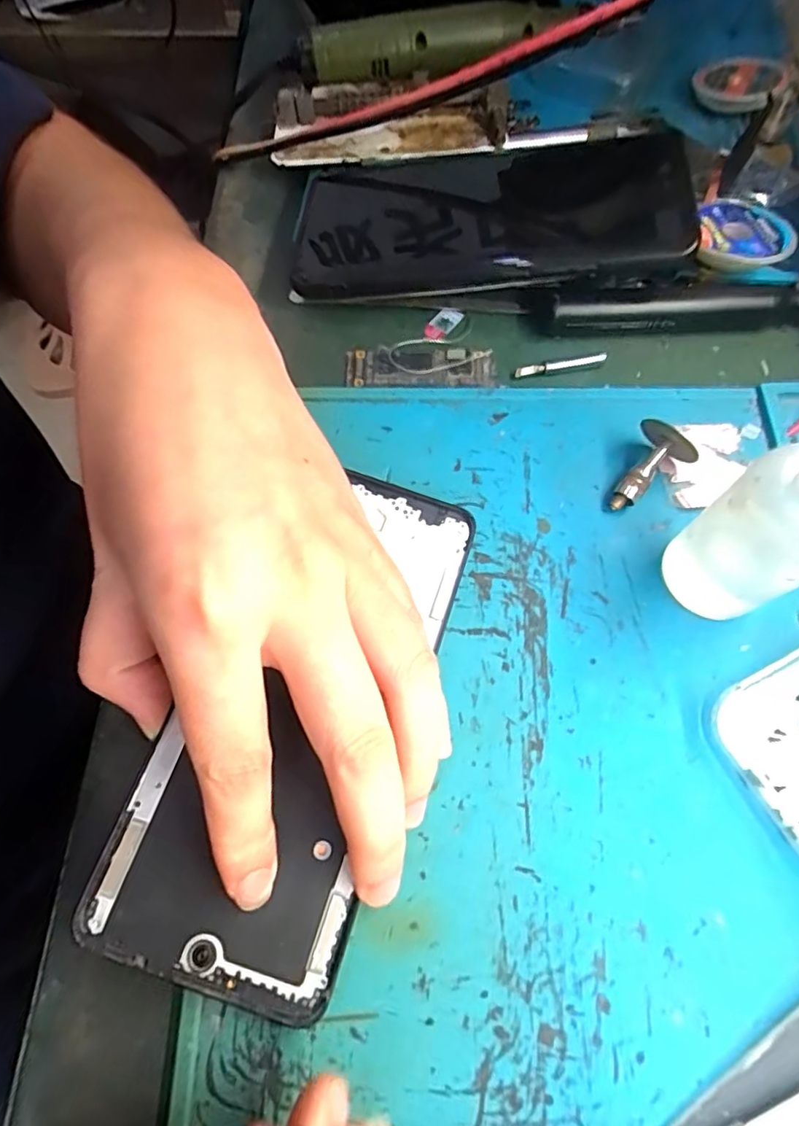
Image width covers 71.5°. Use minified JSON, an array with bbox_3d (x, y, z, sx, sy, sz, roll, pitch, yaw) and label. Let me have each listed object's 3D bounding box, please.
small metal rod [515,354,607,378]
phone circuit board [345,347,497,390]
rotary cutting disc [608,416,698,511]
[{"bbox_3d":[0.068,-0.083,0.236,0.039,0.004,0.004,-12,68,-2],"label":"small metal rod"},{"bbox_3d":[0.008,-0.083,0.235,0.063,0.007,0.020,1,68,3],"label":"phone circuit board"},{"bbox_3d":[0.092,-0.034,0.206,0.022,0.018,0.034,36,88,15],"label":"rotary cutting disc"}]

